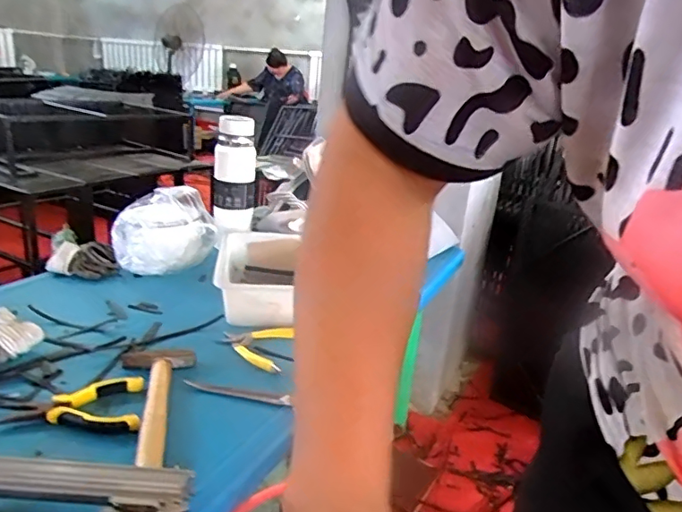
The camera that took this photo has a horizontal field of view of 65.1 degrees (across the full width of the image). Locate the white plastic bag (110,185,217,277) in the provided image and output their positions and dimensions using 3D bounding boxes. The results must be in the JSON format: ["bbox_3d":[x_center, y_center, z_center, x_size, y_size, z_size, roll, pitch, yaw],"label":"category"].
[{"bbox_3d":[-0.337,-0.048,1.027,0.186,0.125,0.160,-1,21,-16],"label":"white plastic bag"}]

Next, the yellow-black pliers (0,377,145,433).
[{"bbox_3d":[-0.299,0.168,0.592,0.144,0.013,0.088,-1,21,-16],"label":"yellow-black pliers"}]

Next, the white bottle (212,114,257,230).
[{"bbox_3d":[-0.217,-0.171,1.092,0.082,0.217,0.070,1,20,-12],"label":"white bottle"}]

